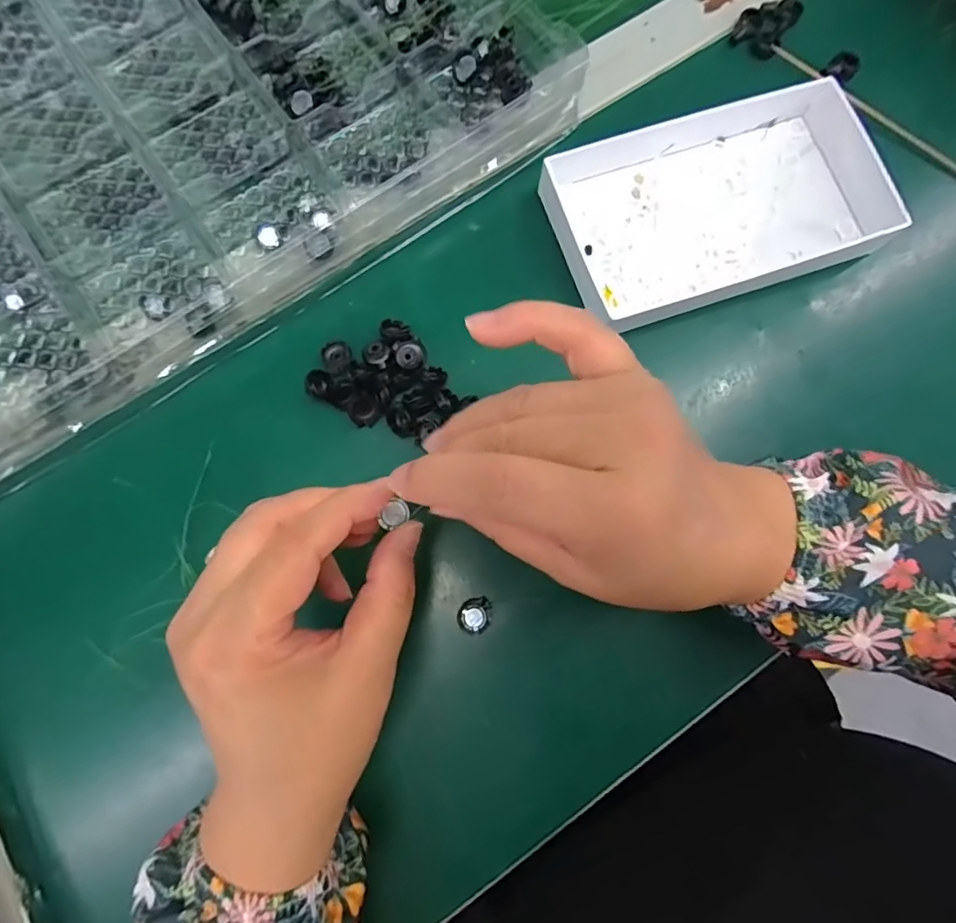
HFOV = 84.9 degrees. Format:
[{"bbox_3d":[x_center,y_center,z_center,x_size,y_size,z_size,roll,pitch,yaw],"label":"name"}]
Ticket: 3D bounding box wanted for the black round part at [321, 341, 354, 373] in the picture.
[{"bbox_3d":[-0.075,-0.055,0.281,0.016,0.011,0.013,-33,79,-6],"label":"black round part"}]

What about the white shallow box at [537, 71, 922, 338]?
[{"bbox_3d":[0.133,-0.146,0.297,0.173,0.024,0.109,-18,78,-3],"label":"white shallow box"}]

